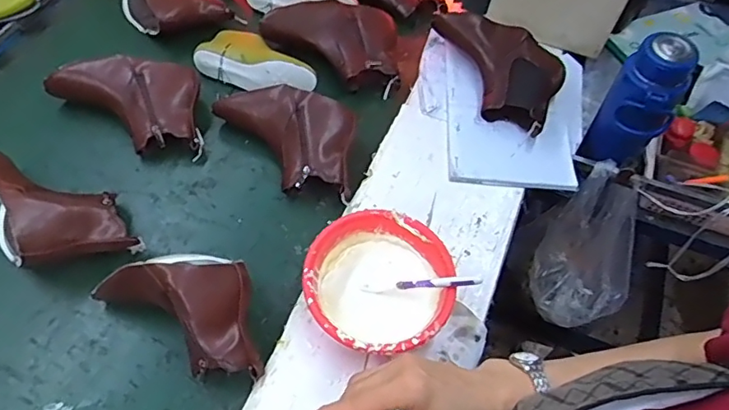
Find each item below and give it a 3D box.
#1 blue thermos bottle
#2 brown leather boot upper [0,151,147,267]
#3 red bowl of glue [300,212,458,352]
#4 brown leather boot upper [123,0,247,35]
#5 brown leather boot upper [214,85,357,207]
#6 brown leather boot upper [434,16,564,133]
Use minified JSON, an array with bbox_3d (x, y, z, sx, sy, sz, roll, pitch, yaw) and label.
[{"bbox_3d":[0.437,-0.141,0.875,0.103,0.253,0.114,29,62,14],"label":"blue thermos bottle"},{"bbox_3d":[-0.456,0.007,0.761,0.248,0.126,0.150,33,65,18],"label":"brown leather boot upper"},{"bbox_3d":[0.018,0.104,0.701,0.186,0.060,0.184,1,59,-2],"label":"red bowl of glue"},{"bbox_3d":[-0.378,-0.388,1.019,0.258,0.082,0.121,15,60,9],"label":"brown leather boot upper"},{"bbox_3d":[-0.132,-0.108,0.862,0.256,0.071,0.148,13,60,8],"label":"brown leather boot upper"},{"bbox_3d":[0.211,-0.235,0.925,0.253,0.081,0.146,28,63,15],"label":"brown leather boot upper"}]

